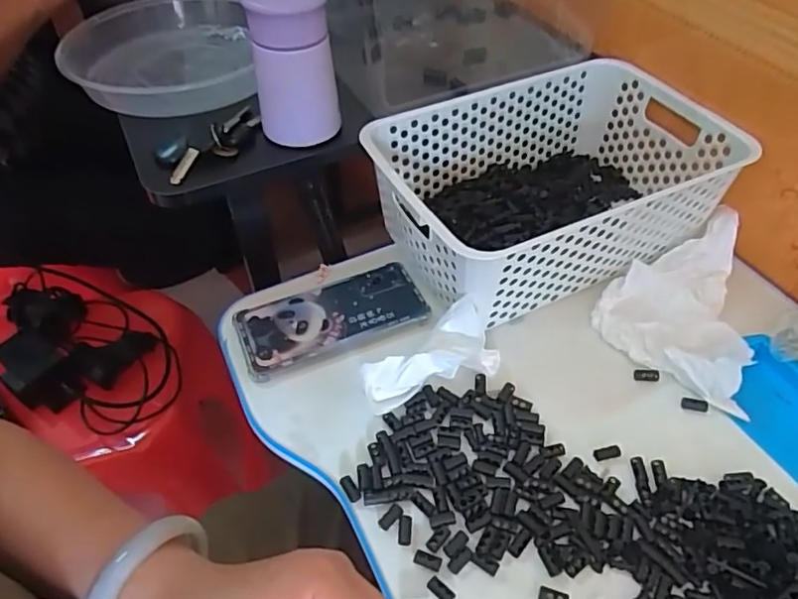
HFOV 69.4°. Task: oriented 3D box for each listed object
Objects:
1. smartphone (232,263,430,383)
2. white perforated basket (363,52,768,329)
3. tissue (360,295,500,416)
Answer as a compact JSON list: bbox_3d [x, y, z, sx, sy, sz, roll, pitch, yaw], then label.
[{"bbox_3d":[-0.058,0.016,0.508,0.161,0.011,0.072,-19,51,-14],"label":"smartphone"},{"bbox_3d":[0.139,-0.111,0.540,0.305,0.100,0.201,-21,52,-16],"label":"white perforated basket"},{"bbox_3d":[0.024,0.044,0.454,0.111,0.044,0.045,-19,51,-14],"label":"tissue"}]

